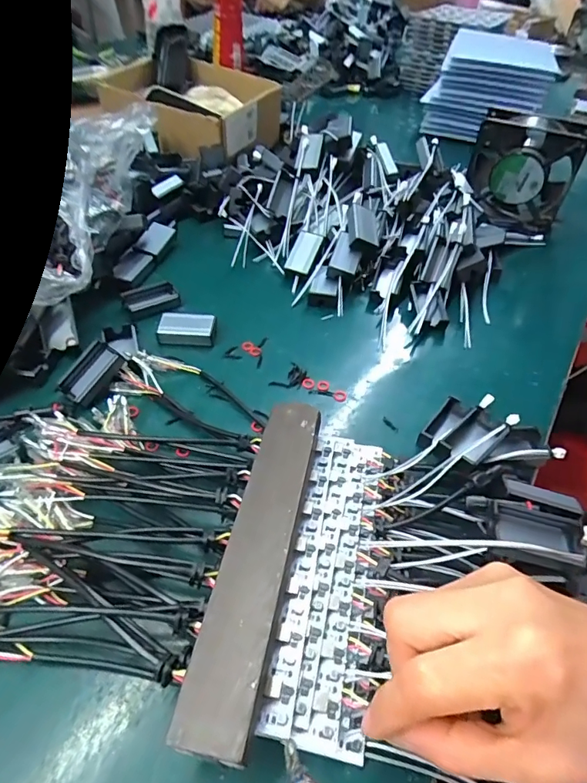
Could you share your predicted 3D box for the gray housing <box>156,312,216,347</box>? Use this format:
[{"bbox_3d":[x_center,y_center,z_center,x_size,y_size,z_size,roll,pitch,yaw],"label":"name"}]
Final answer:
[{"bbox_3d":[-0.098,-0.058,0.427,0.051,0.013,0.030,6,47,0],"label":"gray housing"}]

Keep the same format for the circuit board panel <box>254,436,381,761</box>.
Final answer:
[{"bbox_3d":[0.024,0.099,0.278,0.053,0.009,0.182,22,47,-11],"label":"circuit board panel"}]

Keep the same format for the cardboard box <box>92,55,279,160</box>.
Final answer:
[{"bbox_3d":[-0.141,-0.390,0.642,0.196,0.073,0.160,26,50,18],"label":"cardboard box"}]

